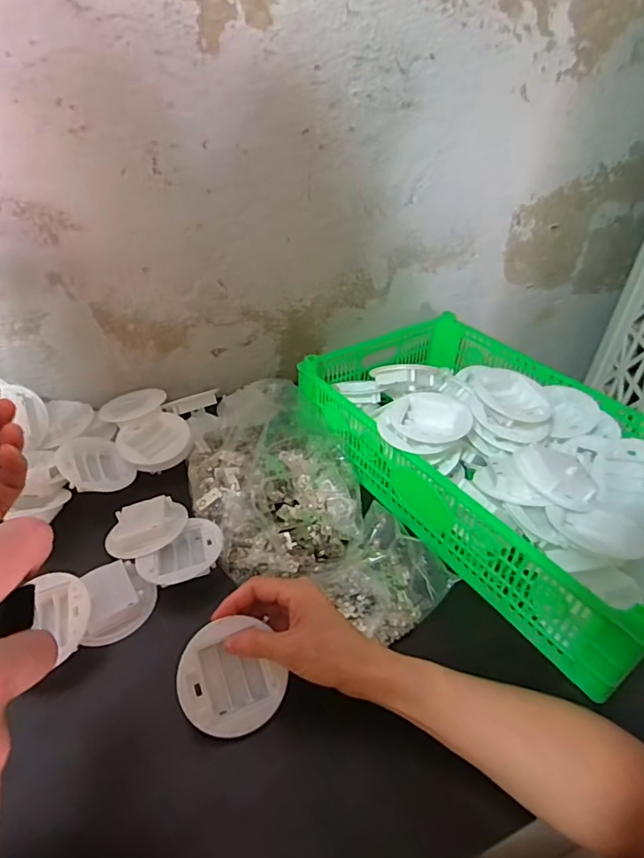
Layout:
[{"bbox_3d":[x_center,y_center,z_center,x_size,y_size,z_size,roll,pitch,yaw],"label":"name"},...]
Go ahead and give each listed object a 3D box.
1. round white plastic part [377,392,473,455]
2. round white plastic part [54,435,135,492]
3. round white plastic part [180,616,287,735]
[{"bbox_3d":[0.114,-0.009,0.555,0.093,0.029,0.093,1,38,-1],"label":"round white plastic part"},{"bbox_3d":[-0.269,0.040,0.584,0.086,0.019,0.073,44,33,13],"label":"round white plastic part"},{"bbox_3d":[-0.077,0.203,0.408,0.079,0.020,0.084,-20,80,-20],"label":"round white plastic part"}]

